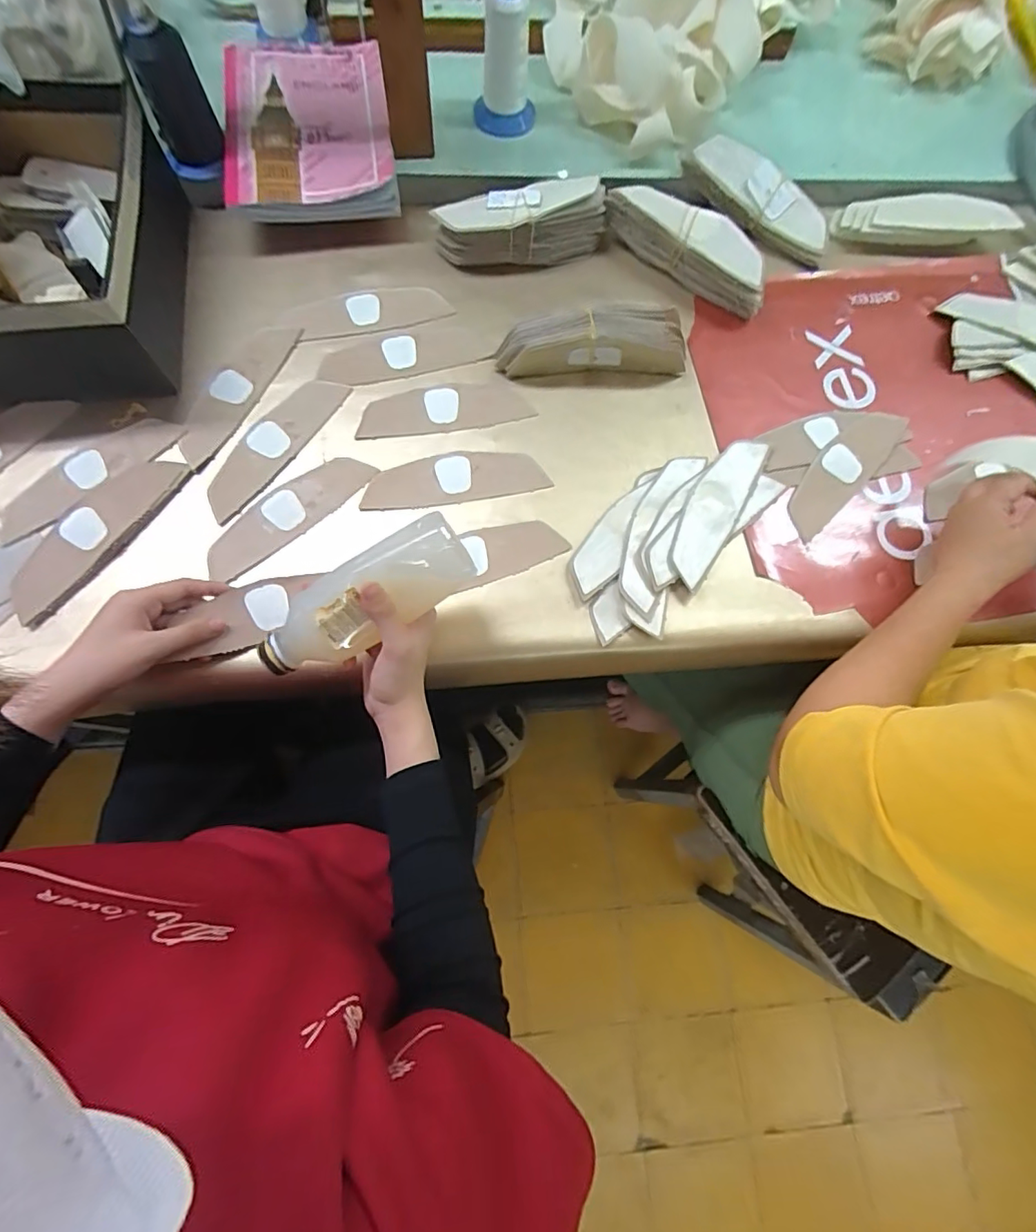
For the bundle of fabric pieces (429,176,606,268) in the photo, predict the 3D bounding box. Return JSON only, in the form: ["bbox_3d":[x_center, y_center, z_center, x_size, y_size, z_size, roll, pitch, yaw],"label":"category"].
[{"bbox_3d":[0.004,-0.408,0.571,0.168,0.053,0.066,-19,78,-7],"label":"bundle of fabric pieces"}]

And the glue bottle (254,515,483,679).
[{"bbox_3d":[-0.115,-0.012,0.406,0.166,0.046,0.048,-32,76,2],"label":"glue bottle"}]

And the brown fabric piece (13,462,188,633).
[{"bbox_3d":[-0.382,-0.076,0.496,0.061,0.013,0.181,36,76,6],"label":"brown fabric piece"}]

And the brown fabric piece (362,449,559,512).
[{"bbox_3d":[-0.061,-0.134,0.532,0.173,0.005,0.051,-8,77,-6],"label":"brown fabric piece"}]

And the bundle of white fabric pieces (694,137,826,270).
[{"bbox_3d":[0.262,-0.446,0.591,0.176,0.039,0.048,31,75,-12],"label":"bundle of white fabric pieces"}]

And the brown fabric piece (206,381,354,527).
[{"bbox_3d":[-0.238,-0.168,0.532,0.055,0.005,0.173,38,76,4],"label":"brown fabric piece"}]

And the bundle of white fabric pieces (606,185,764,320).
[{"bbox_3d":[0.183,-0.383,0.564,0.178,0.051,0.054,43,79,8],"label":"bundle of white fabric pieces"}]

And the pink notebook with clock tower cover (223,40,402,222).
[{"bbox_3d":[-0.228,-0.531,0.599,0.176,0.033,0.251,-9,75,-6],"label":"pink notebook with clock tower cover"}]

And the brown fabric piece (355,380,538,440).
[{"bbox_3d":[-0.074,-0.210,0.552,0.169,0.007,0.052,-8,76,-6],"label":"brown fabric piece"}]

